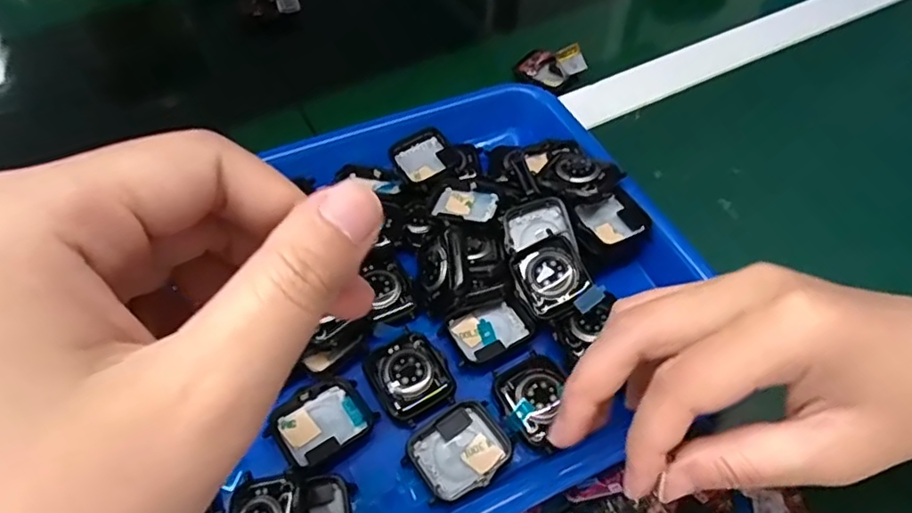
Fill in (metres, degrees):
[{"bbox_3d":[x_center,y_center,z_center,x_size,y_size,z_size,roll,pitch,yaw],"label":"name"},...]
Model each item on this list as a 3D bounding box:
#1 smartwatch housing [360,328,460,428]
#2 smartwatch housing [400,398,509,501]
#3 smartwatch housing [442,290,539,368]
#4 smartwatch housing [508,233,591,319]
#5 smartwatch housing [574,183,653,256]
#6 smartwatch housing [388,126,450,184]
[{"bbox_3d":[-0.023,0.059,0.295,0.036,0.011,0.043,-27,58,-19],"label":"smartwatch housing"},{"bbox_3d":[0.001,0.090,0.276,0.045,0.010,0.037,-28,58,-19],"label":"smartwatch housing"},{"bbox_3d":[0.016,0.036,0.309,0.041,0.014,0.033,-23,57,-17],"label":"smartwatch housing"},{"bbox_3d":[0.049,0.008,0.309,0.033,0.011,0.040,-28,63,1],"label":"smartwatch housing"},{"bbox_3d":[0.085,-0.020,0.334,0.041,0.013,0.037,-19,55,-14],"label":"smartwatch housing"},{"bbox_3d":[-0.019,-0.061,0.371,0.037,0.009,0.036,-25,57,-18],"label":"smartwatch housing"}]

